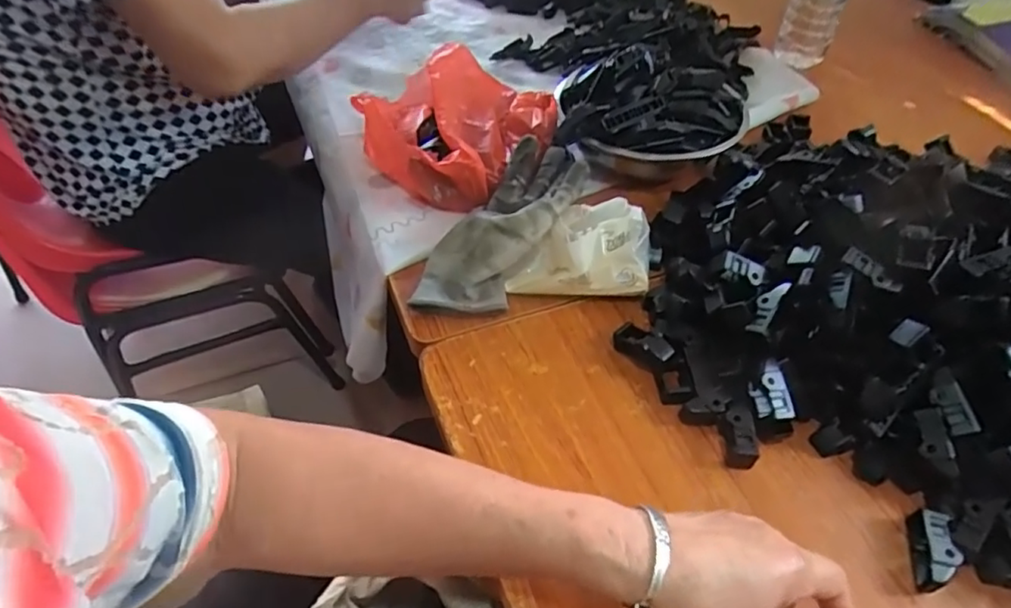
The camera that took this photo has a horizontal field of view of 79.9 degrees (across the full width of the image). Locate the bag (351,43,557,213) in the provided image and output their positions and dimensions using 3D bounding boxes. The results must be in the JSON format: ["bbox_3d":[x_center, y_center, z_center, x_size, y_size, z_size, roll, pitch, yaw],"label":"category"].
[{"bbox_3d":[-0.058,-0.201,0.665,0.214,0.086,0.172,34,57,26],"label":"bag"}]

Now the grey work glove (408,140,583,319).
[{"bbox_3d":[0.001,-0.074,0.570,0.091,0.060,0.222,26,53,20],"label":"grey work glove"}]

